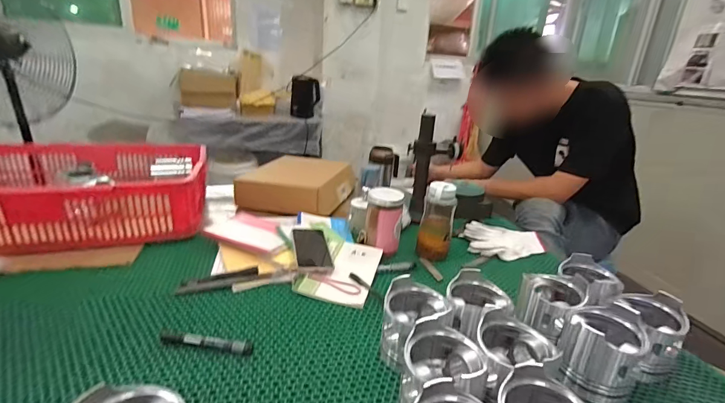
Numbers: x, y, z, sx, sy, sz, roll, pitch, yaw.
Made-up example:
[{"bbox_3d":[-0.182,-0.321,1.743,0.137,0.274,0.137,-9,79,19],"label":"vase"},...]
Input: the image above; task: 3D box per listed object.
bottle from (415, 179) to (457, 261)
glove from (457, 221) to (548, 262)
[{"bbox_3d":[0.170,0.050,0.840,0.078,0.178,0.061,8,21,10],"label":"bottle"},{"bbox_3d":[0.361,0.106,0.948,0.194,0.029,0.144,11,22,18],"label":"glove"}]

